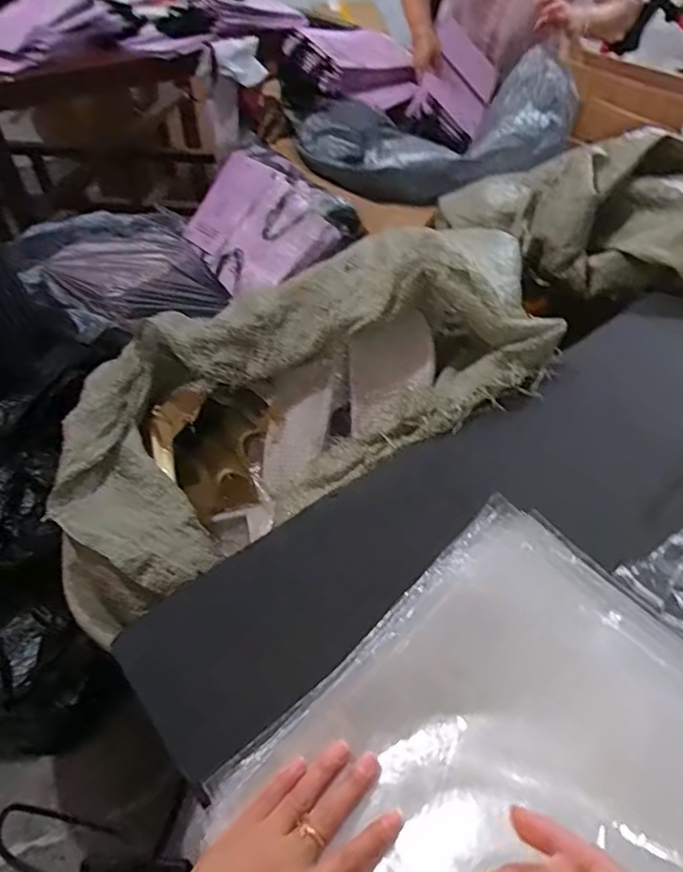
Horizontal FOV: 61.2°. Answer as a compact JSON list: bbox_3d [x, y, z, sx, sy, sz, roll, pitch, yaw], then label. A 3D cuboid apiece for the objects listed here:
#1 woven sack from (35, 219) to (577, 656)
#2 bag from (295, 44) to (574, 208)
[{"bbox_3d":[-0.044,-0.038,0.742,0.687,0.220,0.311,-29,50,-1],"label":"woven sack"},{"bbox_3d":[0.226,-0.696,1.346,0.624,0.255,0.257,-2,46,-1],"label":"bag"}]

